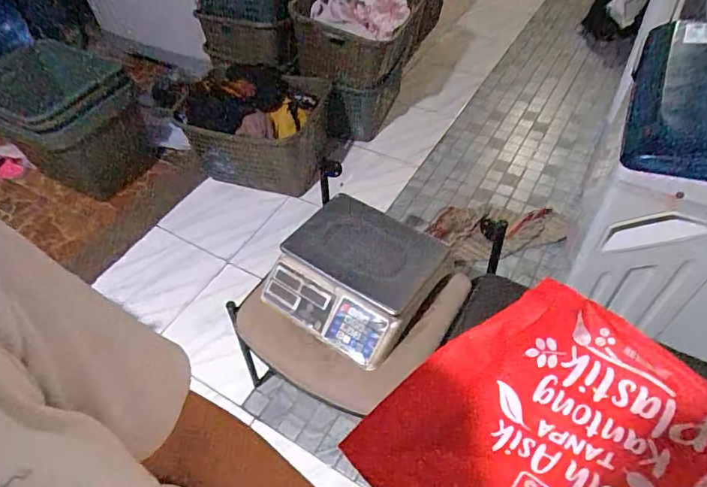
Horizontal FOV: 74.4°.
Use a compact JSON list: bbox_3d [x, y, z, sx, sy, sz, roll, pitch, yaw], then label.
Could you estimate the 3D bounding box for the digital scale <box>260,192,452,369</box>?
[{"bbox_3d":[0.001,0.056,1.045,0.346,0.081,0.338,26,57,26],"label":"digital scale"}]

